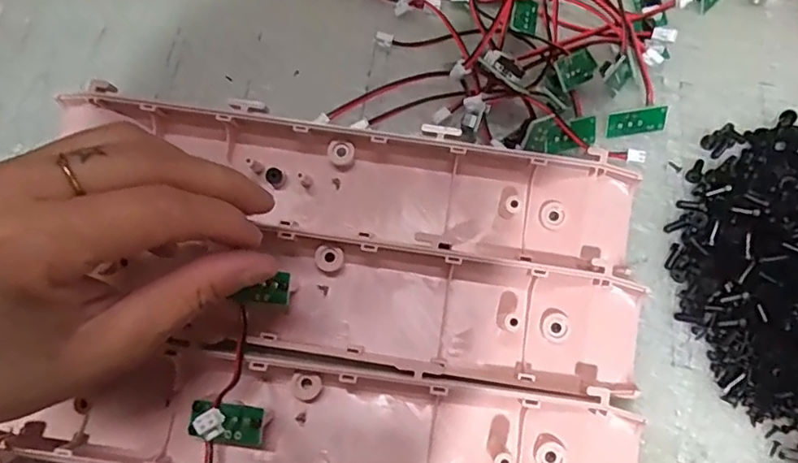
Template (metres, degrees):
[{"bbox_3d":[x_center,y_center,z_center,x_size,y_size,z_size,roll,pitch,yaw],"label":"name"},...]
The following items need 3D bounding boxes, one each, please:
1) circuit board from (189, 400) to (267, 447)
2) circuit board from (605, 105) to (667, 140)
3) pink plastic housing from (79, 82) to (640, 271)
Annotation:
[{"bbox_3d":[-0.069,0.078,0.229,0.029,0.005,0.017,10,91,1],"label":"circuit board"},{"bbox_3d":[0.119,-0.055,0.287,0.029,0.004,0.013,-7,117,1],"label":"circuit board"},{"bbox_3d":[-0.029,-0.027,0.275,0.274,0.030,0.059,12,73,4],"label":"pink plastic housing"}]

